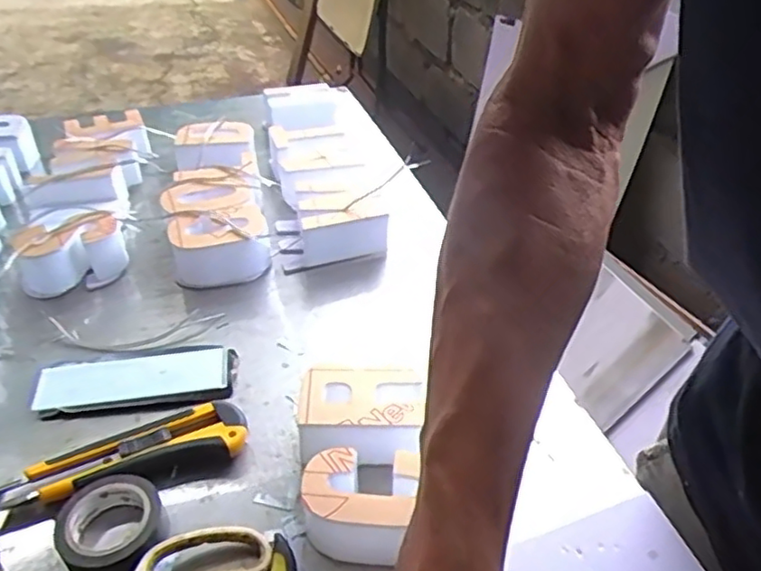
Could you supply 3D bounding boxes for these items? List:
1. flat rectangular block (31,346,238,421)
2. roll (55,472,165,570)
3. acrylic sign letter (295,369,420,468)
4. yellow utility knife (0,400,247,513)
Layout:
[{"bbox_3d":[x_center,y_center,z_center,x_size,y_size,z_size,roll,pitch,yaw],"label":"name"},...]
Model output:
[{"bbox_3d":[-0.182,0.071,0.493,0.139,0.013,0.052,-6,39,-7],"label":"flat rectangular block"},{"bbox_3d":[-0.160,0.144,0.393,0.057,0.019,0.060,0,39,0],"label":"roll"},{"bbox_3d":[-0.016,0.088,0.446,0.081,0.044,0.051,0,39,1],"label":"acrylic sign letter"},{"bbox_3d":[-0.168,0.111,0.437,0.153,0.019,0.045,-11,40,-13],"label":"yellow utility knife"}]

